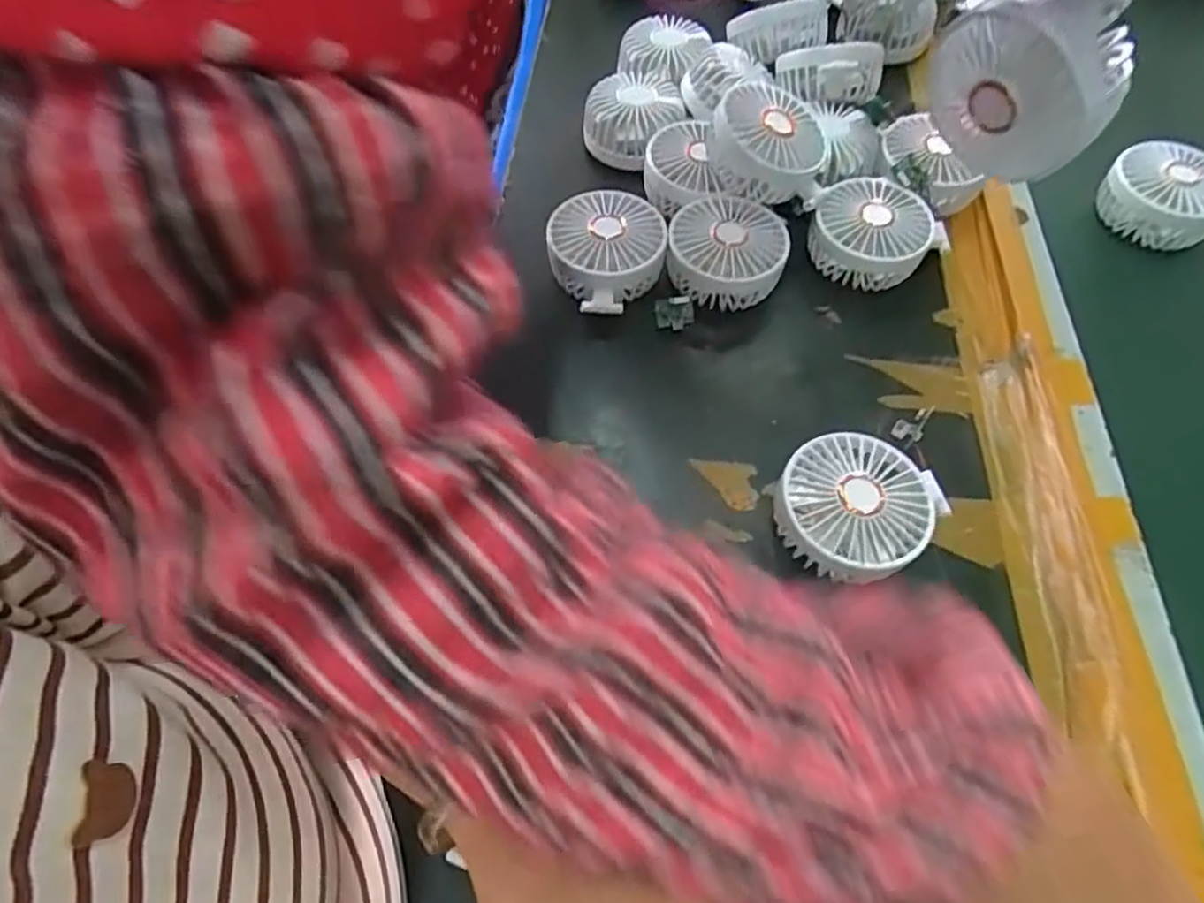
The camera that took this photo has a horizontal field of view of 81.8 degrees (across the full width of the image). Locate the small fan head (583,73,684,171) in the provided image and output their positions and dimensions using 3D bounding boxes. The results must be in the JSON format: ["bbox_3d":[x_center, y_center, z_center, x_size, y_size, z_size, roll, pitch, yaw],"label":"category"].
[{"bbox_3d":[0.026,-0.287,0.601,0.083,0.041,0.087,-2,58,2],"label":"small fan head"}]

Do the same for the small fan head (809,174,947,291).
[{"bbox_3d":[0.206,-0.164,0.532,0.087,0.047,0.080,-37,63,-19],"label":"small fan head"}]

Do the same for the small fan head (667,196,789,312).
[{"bbox_3d":[0.094,-0.145,0.524,0.089,0.050,0.084,25,62,17],"label":"small fan head"}]

